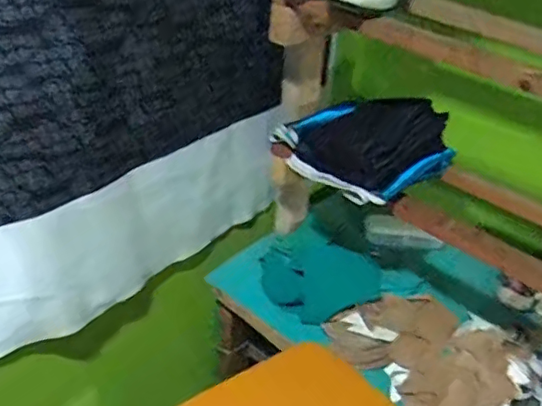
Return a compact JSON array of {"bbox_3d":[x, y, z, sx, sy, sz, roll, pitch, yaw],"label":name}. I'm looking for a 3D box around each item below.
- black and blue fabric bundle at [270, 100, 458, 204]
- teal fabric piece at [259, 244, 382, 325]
[{"bbox_3d":[0.137,-0.102,0.906,0.220,0.100,0.205,3,35,-2],"label":"black and blue fabric bundle"},{"bbox_3d":[0.086,0.126,1.035,0.189,0.028,0.169,-15,40,-26],"label":"teal fabric piece"}]

